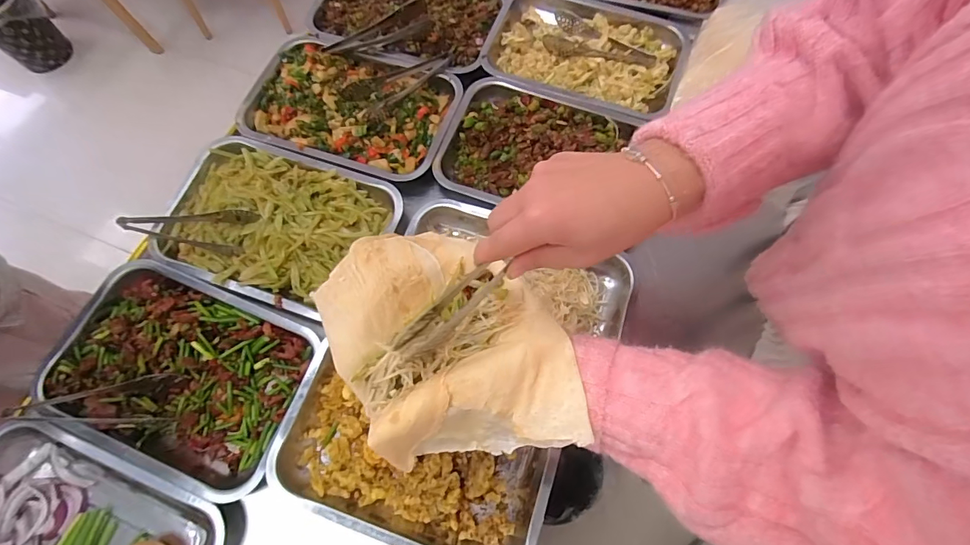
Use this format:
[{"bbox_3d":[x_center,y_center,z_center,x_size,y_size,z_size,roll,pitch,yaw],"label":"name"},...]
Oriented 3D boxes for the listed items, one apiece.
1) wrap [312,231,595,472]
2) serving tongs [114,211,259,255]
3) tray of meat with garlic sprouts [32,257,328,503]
[{"bbox_3d":[-0.031,0.063,0.384,0.178,0.073,0.205,-21,67,-9],"label":"wrap"},{"bbox_3d":[-0.387,-0.058,0.583,0.162,0.029,0.062,4,69,1],"label":"serving tongs"},{"bbox_3d":[-0.363,0.116,0.539,0.300,0.038,0.207,20,70,7],"label":"tray of meat with garlic sprouts"}]

